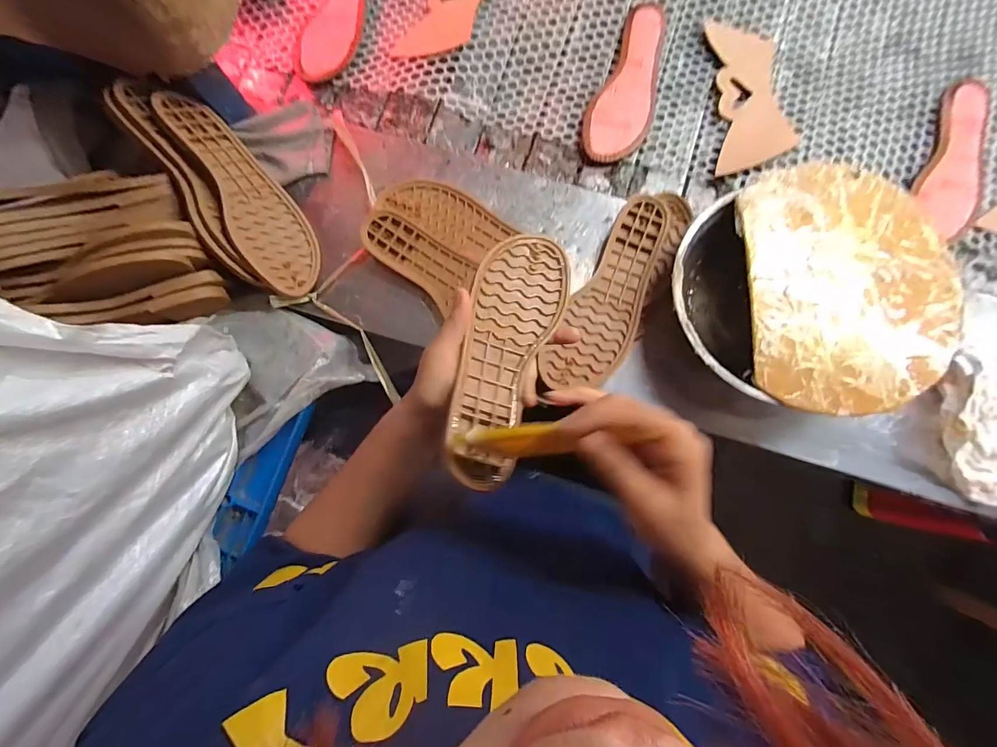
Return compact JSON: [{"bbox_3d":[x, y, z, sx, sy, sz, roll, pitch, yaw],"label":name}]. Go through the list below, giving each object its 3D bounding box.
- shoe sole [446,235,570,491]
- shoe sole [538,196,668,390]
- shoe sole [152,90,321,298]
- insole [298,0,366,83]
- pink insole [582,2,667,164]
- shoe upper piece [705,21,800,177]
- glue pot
[{"bbox_3d":[0.007,-0.023,0.345,0.074,0.023,0.228,16,65,2],"label":"shoe sole"},{"bbox_3d":[0.122,-0.082,0.443,0.073,0.011,0.225,27,82,-1],"label":"shoe sole"},{"bbox_3d":[-0.267,-0.192,0.451,0.082,0.013,0.228,-33,98,-45],"label":"shoe sole"},{"bbox_3d":[-0.217,-0.487,0.555,0.076,0.011,0.213,7,83,1],"label":"insole"},{"bbox_3d":[0.162,-0.366,0.529,0.079,0.018,0.219,14,83,2],"label":"pink insole"},{"bbox_3d":[0.314,-0.348,0.525,0.087,0.010,0.215,1,78,6],"label":"shoe upper piece"},{"bbox_3d":[0.306,-0.076,0.439,0.251,0.099,0.236,0,82,1],"label":"glue pot"}]

